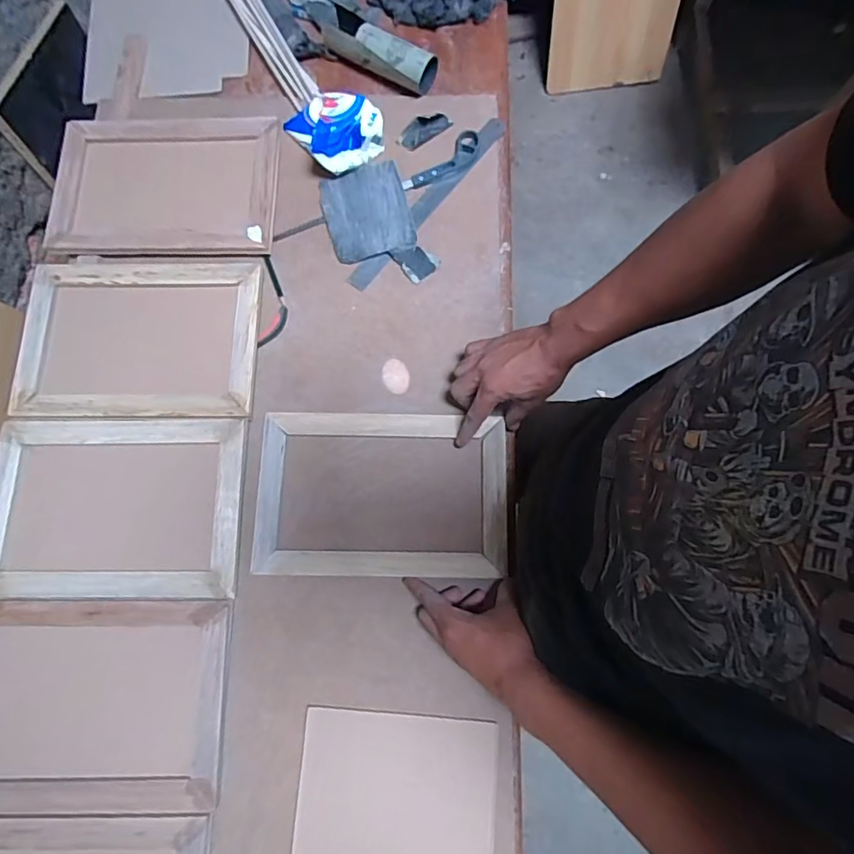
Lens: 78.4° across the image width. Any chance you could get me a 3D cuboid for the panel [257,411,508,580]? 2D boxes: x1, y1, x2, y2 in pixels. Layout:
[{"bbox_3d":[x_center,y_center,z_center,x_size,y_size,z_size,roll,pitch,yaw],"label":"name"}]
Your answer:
[{"bbox_3d":[-0.054,0.079,0.629,0.290,0.016,0.191,1,77,0],"label":"panel"}]

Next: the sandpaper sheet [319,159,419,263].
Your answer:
[{"bbox_3d":[-0.083,-0.296,0.714,0.112,0.010,0.139,-14,77,-4],"label":"sandpaper sheet"}]

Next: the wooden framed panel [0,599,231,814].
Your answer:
[{"bbox_3d":[-0.377,0.299,0.568,0.313,0.013,0.210,0,77,-1],"label":"wooden framed panel"}]

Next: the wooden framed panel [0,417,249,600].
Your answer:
[{"bbox_3d":[-0.370,0.092,0.619,0.300,0.012,0.208,1,77,0],"label":"wooden framed panel"}]

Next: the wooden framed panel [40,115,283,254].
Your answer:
[{"bbox_3d":[-0.362,-0.334,0.722,0.301,0.015,0.209,0,77,-1],"label":"wooden framed panel"}]

